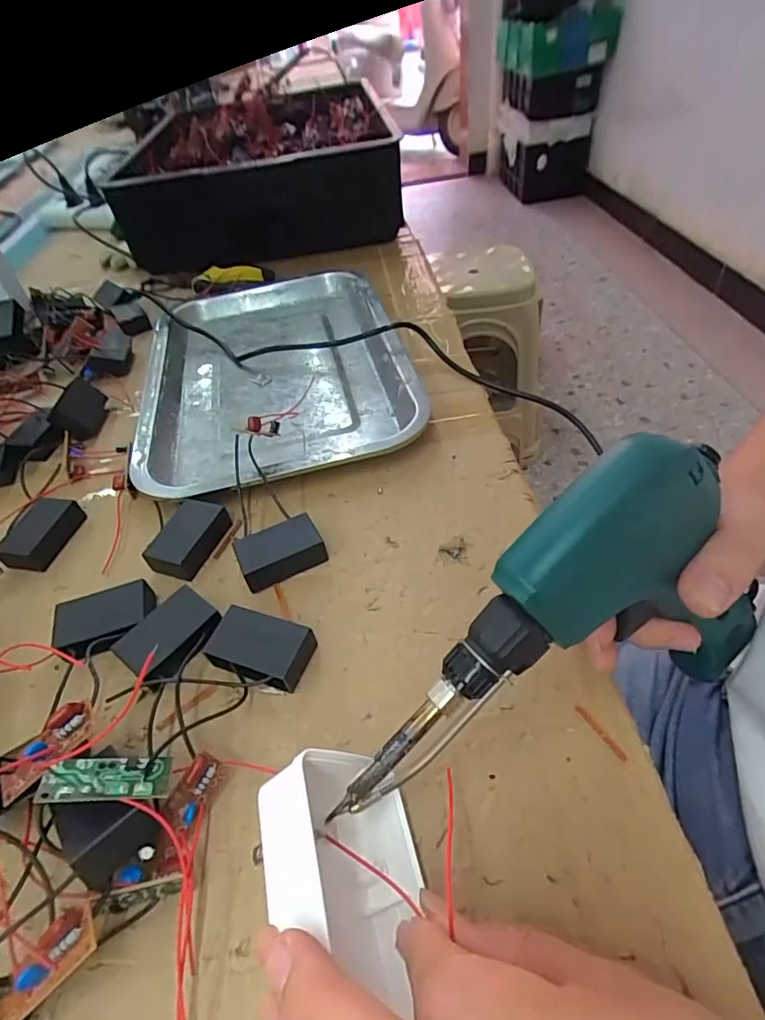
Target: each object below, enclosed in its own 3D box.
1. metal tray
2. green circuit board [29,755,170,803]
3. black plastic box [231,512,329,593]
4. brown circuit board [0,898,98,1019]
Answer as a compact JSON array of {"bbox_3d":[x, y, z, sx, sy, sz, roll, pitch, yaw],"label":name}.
[{"bbox_3d":[-0.094,-0.126,0.438,0.208,0.023,0.300,-13,46,-5],"label":"metal tray"},{"bbox_3d":[-0.104,0.102,0.197,0.044,0.004,0.016,5,43,-15],"label":"green circuit board"},{"bbox_3d":[-0.059,0.024,0.302,0.046,0.018,0.032,-24,48,-14],"label":"black plastic box"},{"bbox_3d":[-0.114,0.152,0.173,0.041,0.009,0.016,-45,53,-3],"label":"brown circuit board"}]

